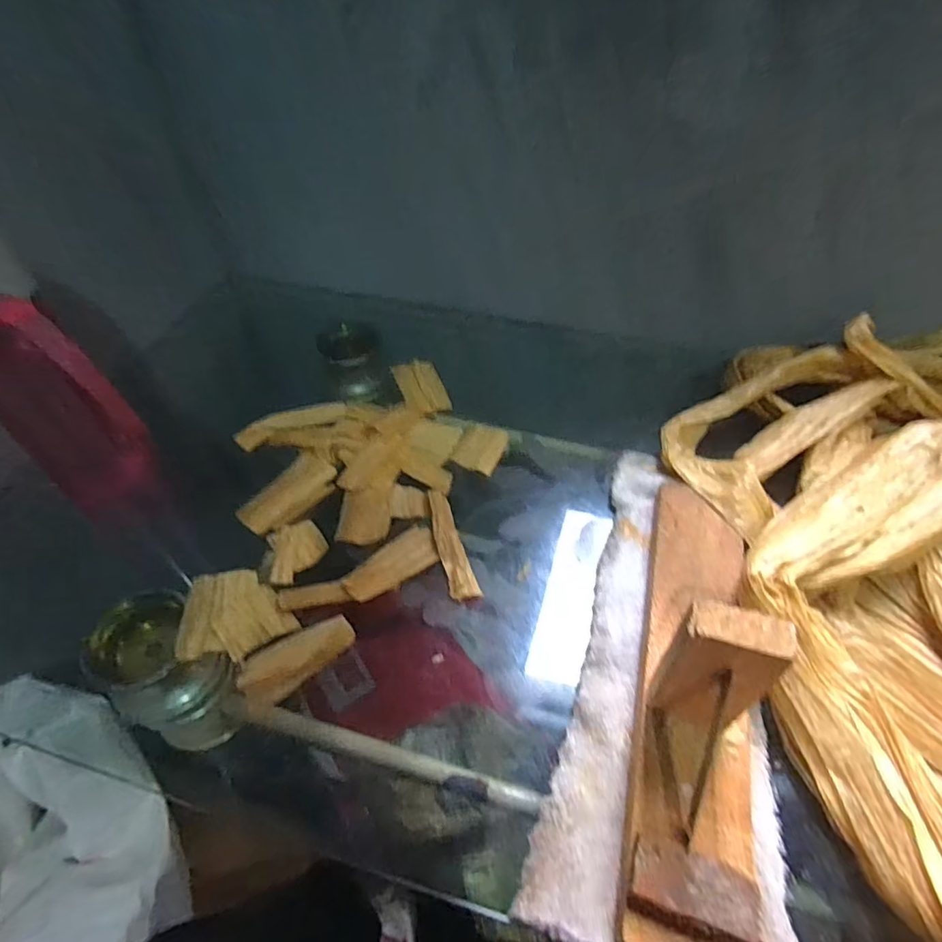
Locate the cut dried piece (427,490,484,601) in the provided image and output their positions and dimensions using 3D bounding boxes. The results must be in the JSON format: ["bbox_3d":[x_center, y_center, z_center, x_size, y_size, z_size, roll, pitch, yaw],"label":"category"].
[{"bbox_3d":[-0.016,0.053,0.402,0.021,0.012,0.091,-14,53,-12],"label":"cut dried piece"}]

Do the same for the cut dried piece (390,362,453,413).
[{"bbox_3d":[-0.047,-0.081,0.515,0.041,0.010,0.071,-15,53,-12],"label":"cut dried piece"}]

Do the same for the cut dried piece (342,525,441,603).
[{"bbox_3d":[-0.057,0.065,0.388,0.070,0.010,0.036,-29,57,-22],"label":"cut dried piece"}]

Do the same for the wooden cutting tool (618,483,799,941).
[{"bbox_3d":[0.135,0.094,0.291,0.063,0.116,0.272,12,52,9],"label":"wooden cutting tool"}]

